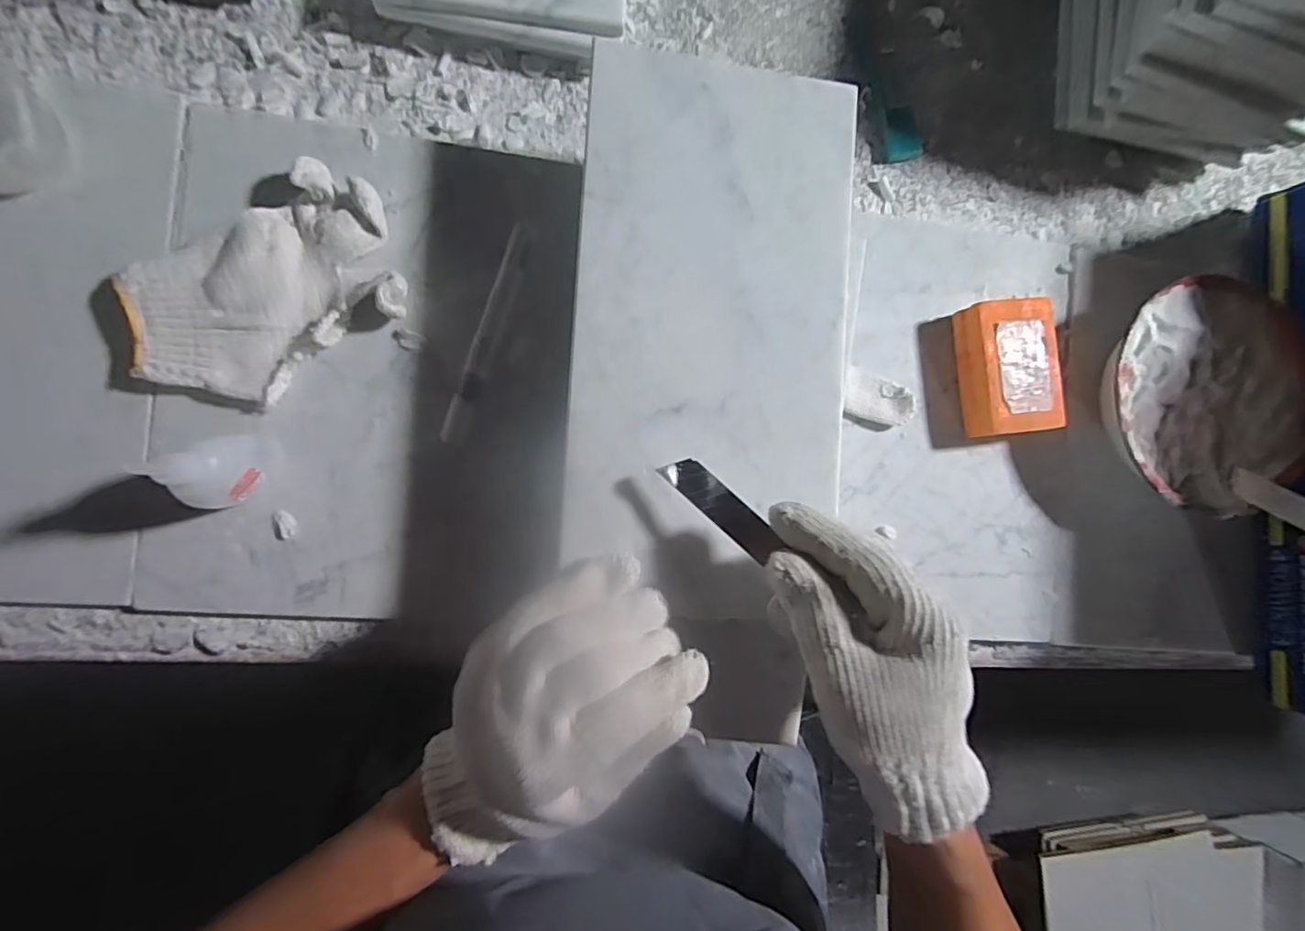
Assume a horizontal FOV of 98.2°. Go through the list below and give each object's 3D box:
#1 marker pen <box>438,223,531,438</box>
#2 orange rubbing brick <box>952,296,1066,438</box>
[{"bbox_3d":[-0.103,-0.083,0.357,0.014,0.014,0.143,18,84,-7],"label":"marker pen"},{"bbox_3d":[0.255,-0.068,0.405,0.057,0.033,0.092,-2,86,-9],"label":"orange rubbing brick"}]

